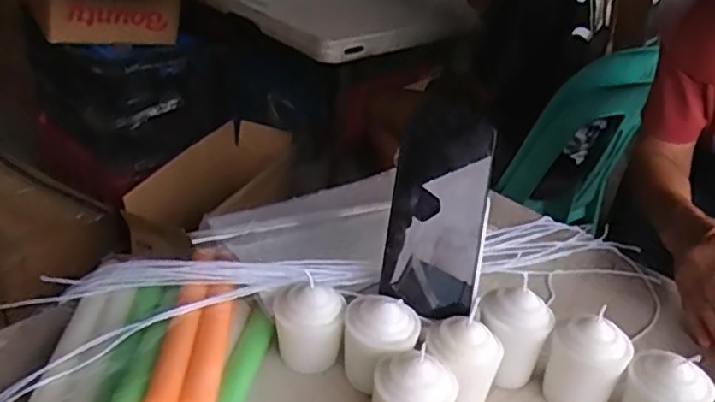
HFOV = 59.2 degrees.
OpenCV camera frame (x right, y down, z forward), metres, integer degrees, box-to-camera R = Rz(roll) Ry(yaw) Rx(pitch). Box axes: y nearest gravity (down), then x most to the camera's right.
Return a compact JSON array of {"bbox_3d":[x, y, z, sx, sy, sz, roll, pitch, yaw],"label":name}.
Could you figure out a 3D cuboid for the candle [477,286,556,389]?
[{"bbox_3d":[0.123,0.108,0.509,0.054,0.072,0.050,-6,32,-20],"label":"candle"}]

